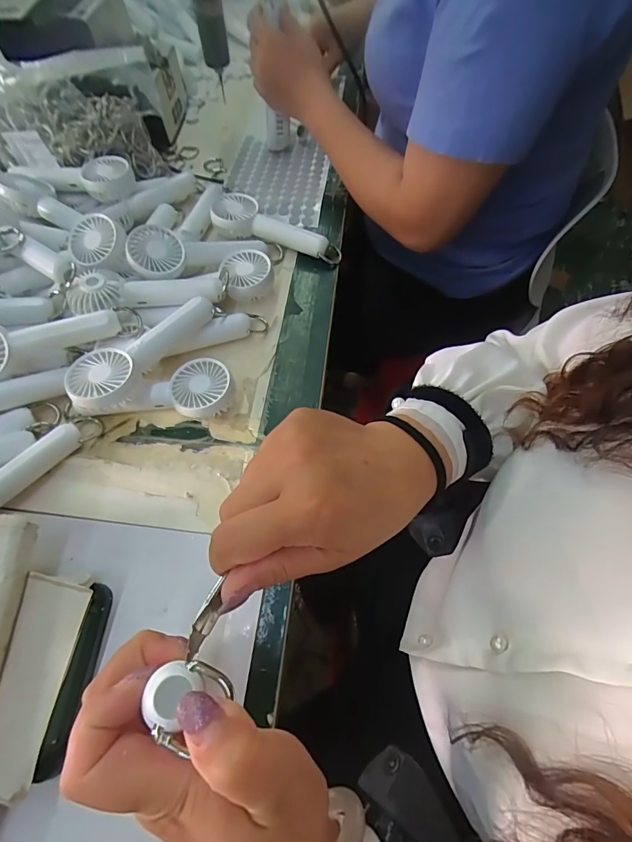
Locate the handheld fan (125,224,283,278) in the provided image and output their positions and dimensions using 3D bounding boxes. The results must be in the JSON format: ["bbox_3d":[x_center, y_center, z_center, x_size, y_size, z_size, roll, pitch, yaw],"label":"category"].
[{"bbox_3d":[-0.115,-0.184,0.444,0.166,0.028,0.051,-12,62,-22],"label":"handheld fan"}]

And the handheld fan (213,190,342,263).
[{"bbox_3d":[-0.043,-0.231,0.483,0.150,0.035,0.052,15,63,8],"label":"handheld fan"}]

